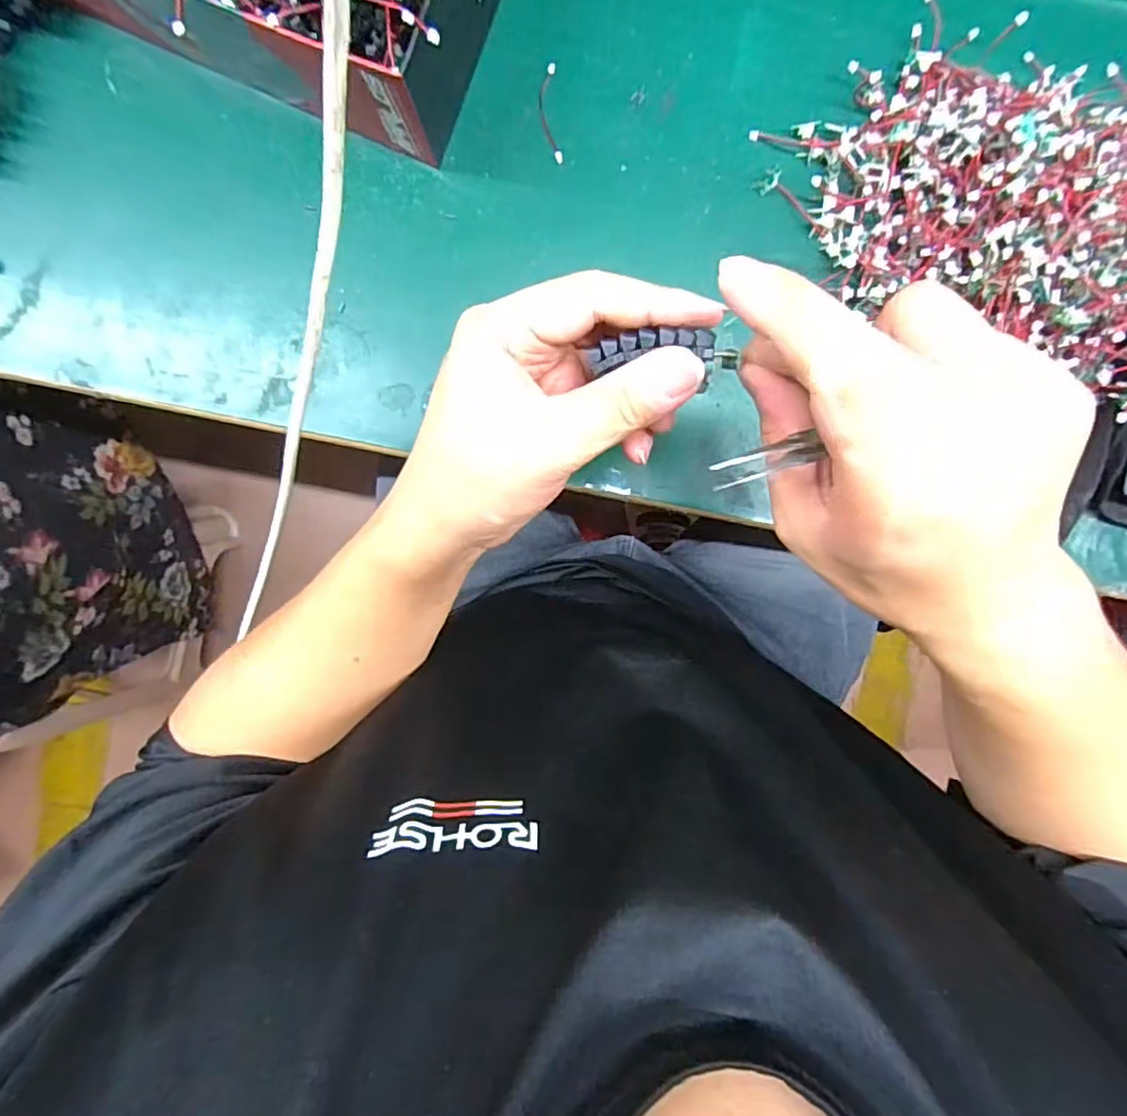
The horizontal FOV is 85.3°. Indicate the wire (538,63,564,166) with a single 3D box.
[{"bbox_3d":[-0.008,-0.272,0.375,0.012,0.005,0.055,-6,97,-1],"label":"wire"}]

